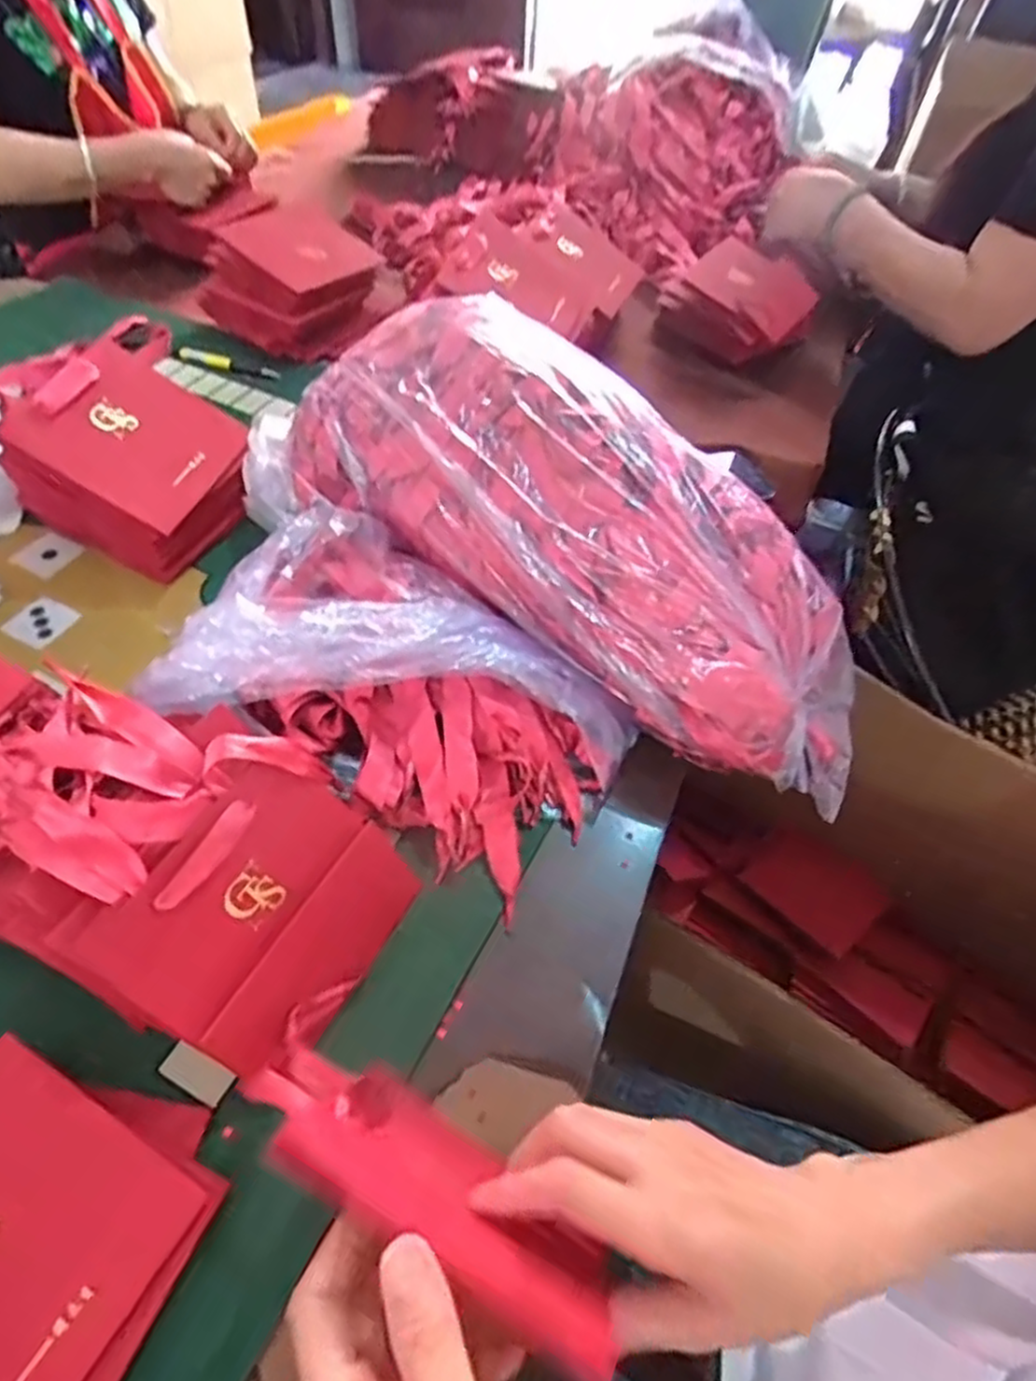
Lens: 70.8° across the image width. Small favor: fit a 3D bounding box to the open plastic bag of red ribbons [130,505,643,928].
[{"bbox_3d":[-0.076,-0.002,0.499,0.291,0.101,0.202,25,54,15],"label":"open plastic bag of red ribbons"}]

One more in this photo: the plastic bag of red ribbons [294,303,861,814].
[{"bbox_3d":[0.062,-0.127,0.575,0.500,0.153,0.223,34,57,20],"label":"plastic bag of red ribbons"}]

